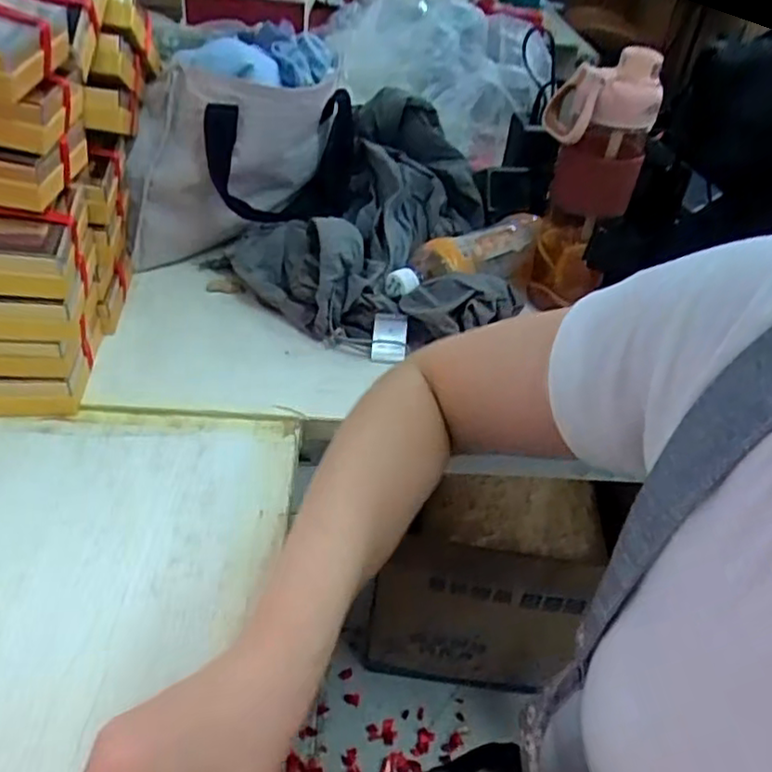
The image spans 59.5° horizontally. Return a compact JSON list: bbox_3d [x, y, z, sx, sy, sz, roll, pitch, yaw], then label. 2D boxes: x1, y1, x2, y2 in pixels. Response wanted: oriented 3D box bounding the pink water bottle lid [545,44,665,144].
[{"bbox_3d":[0.193,-0.253,0.586,0.084,0.070,0.053,2,39,-6],"label":"pink water bottle lid"}]

